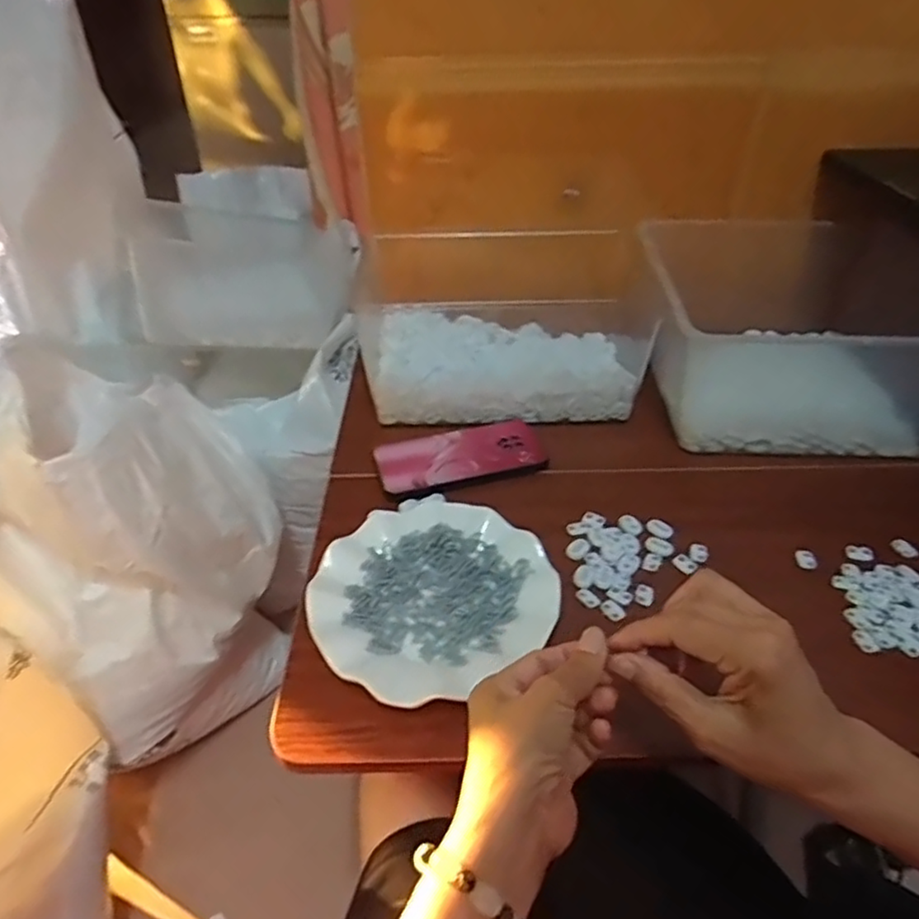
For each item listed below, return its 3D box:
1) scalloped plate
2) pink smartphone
[{"bbox_3d":[-0.024,0.101,0.508,0.179,0.021,0.169,0,39,0],"label":"scalloped plate"},{"bbox_3d":[0.001,-0.004,0.647,0.159,0.008,0.083,-15,41,-18],"label":"pink smartphone"}]

